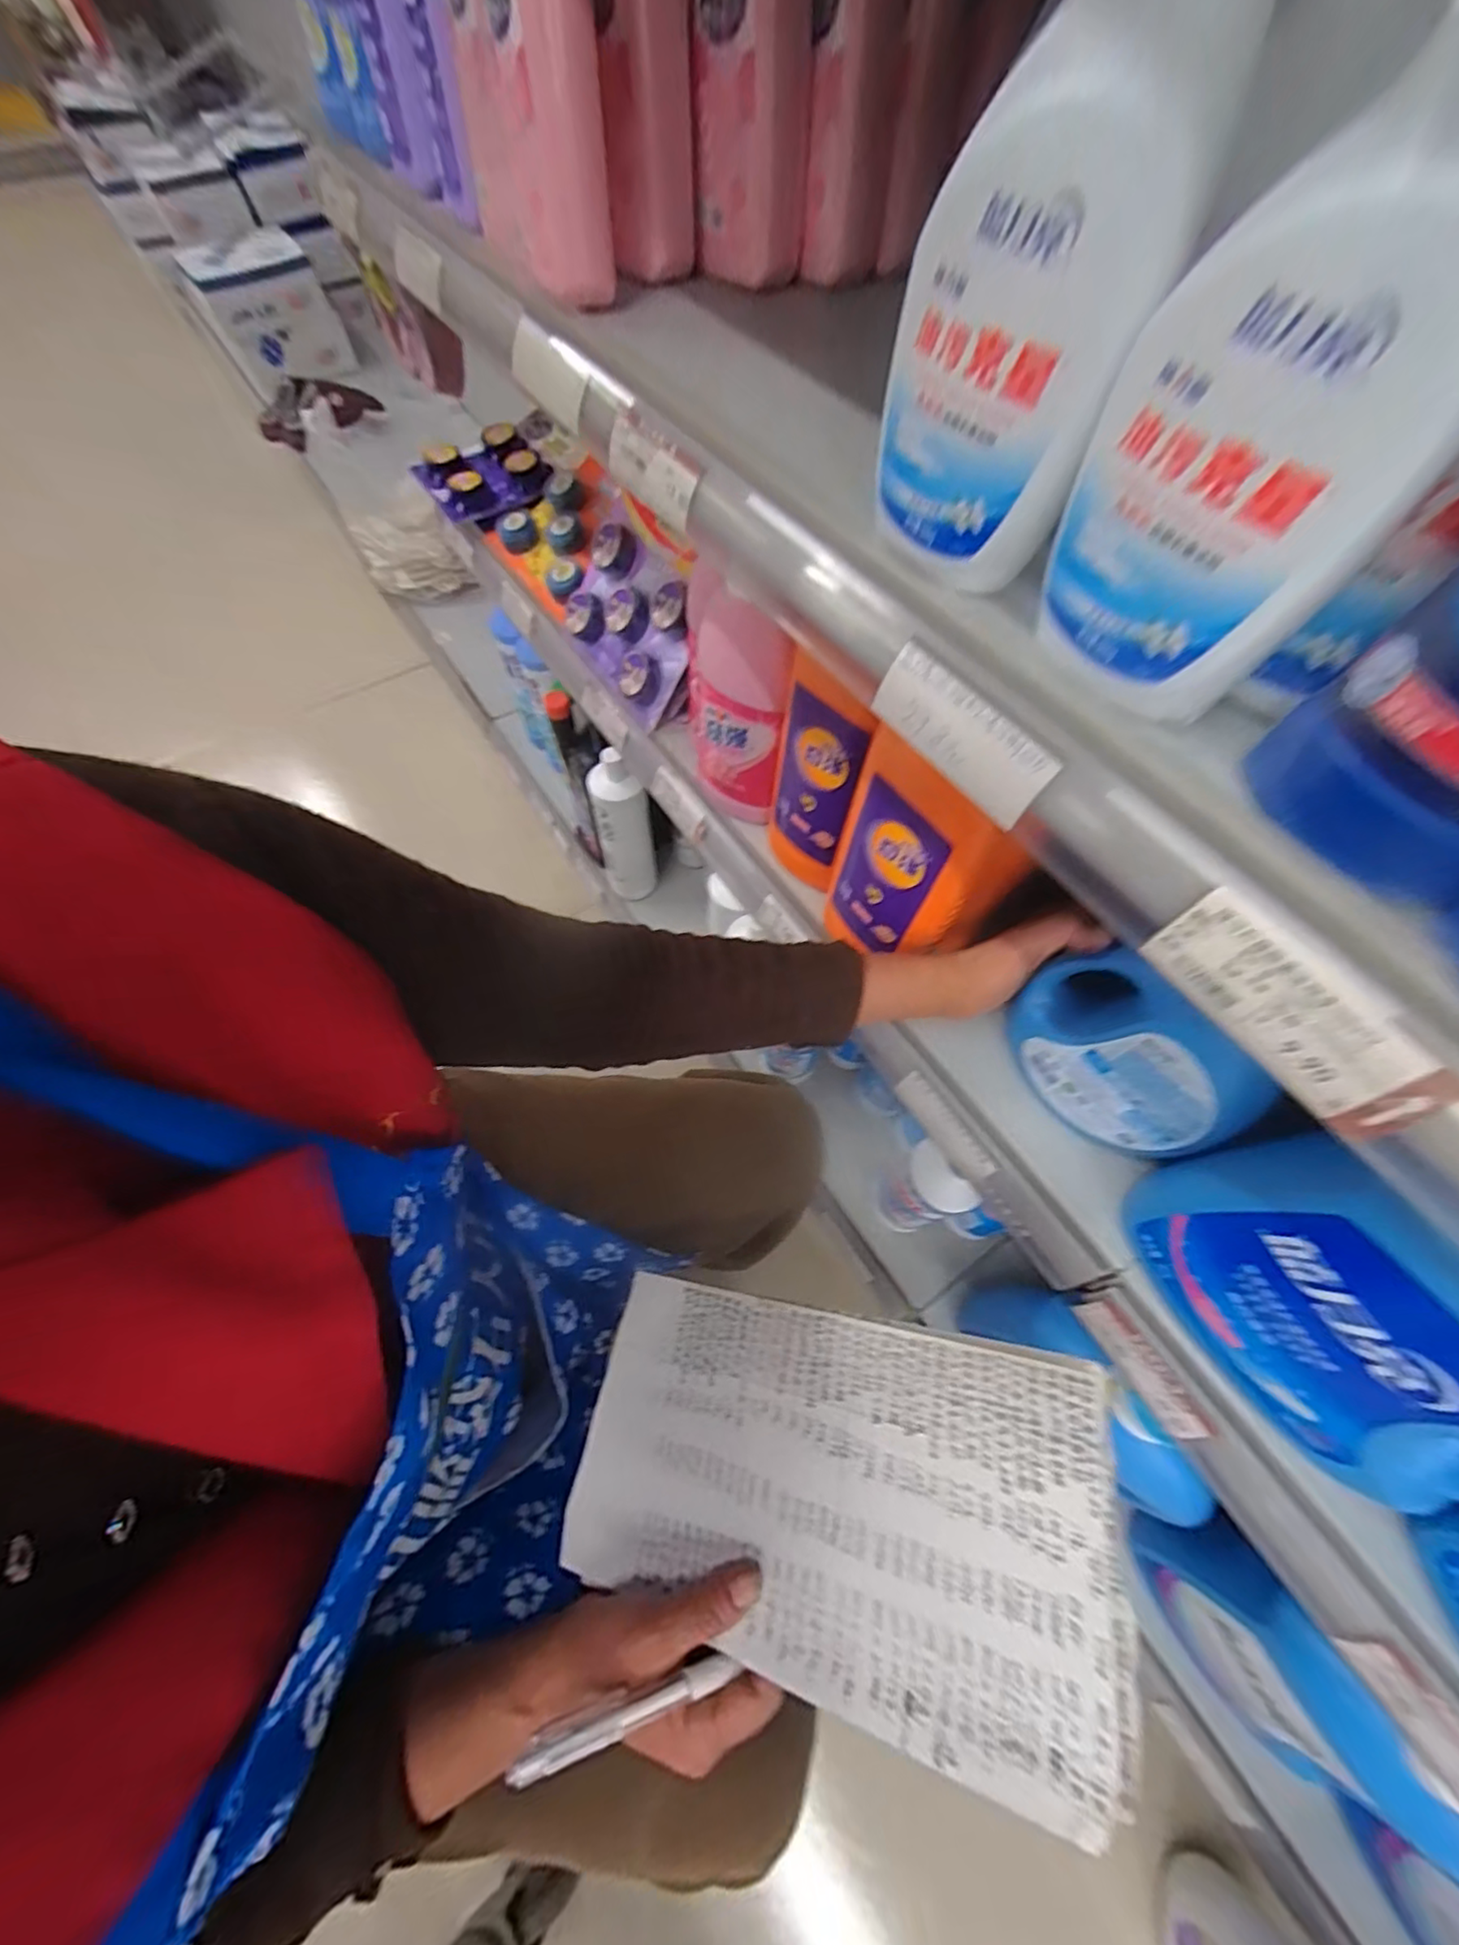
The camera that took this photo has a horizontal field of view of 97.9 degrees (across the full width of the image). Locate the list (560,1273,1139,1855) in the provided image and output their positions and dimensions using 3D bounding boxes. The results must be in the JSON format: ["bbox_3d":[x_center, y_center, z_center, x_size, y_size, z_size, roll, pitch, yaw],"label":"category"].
[{"bbox_3d":[0.043,0.265,0.336,0.278,0.012,0.154,-4,50,27],"label":"list"}]

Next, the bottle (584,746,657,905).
[{"bbox_3d":[-0.155,-0.206,0.924,0.074,0.272,0.055,-18,64,-10],"label":"bottle"}]

